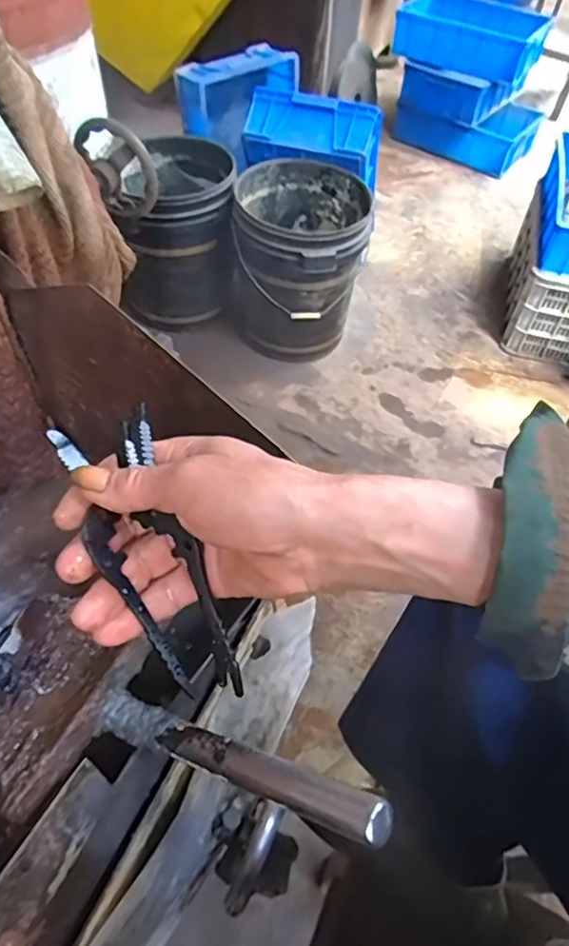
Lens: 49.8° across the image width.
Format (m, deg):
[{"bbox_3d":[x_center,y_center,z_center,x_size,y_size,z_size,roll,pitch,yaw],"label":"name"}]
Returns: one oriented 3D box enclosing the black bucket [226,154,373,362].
[{"bbox_3d":[0.026,-0.584,1.725,0.352,0.415,0.361,2,53,-3],"label":"black bucket"}]

